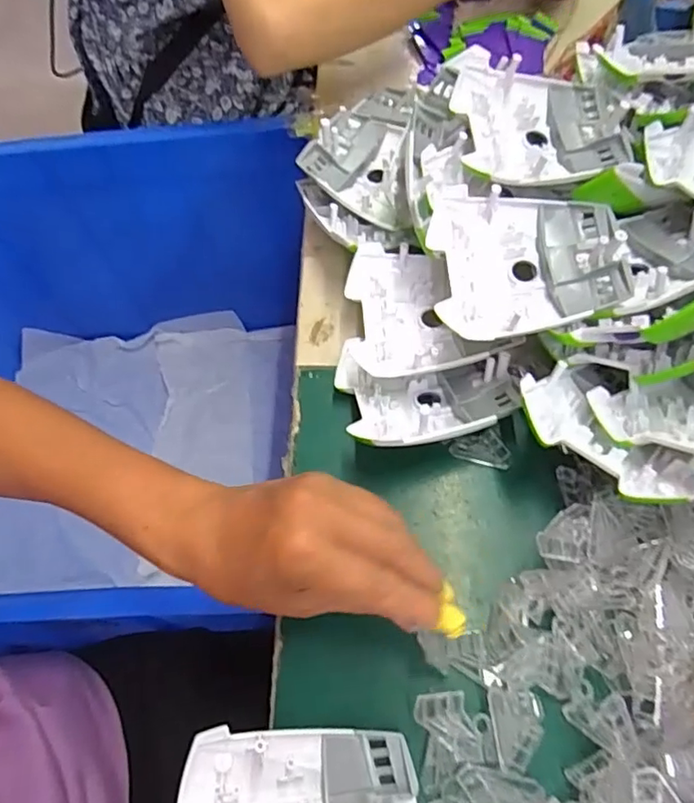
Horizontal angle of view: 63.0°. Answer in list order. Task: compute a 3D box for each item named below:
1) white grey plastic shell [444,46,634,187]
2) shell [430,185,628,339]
[{"bbox_3d":[0.127,-0.185,0.368,0.105,0.025,0.106,-5,63,1],"label":"white grey plastic shell"},{"bbox_3d":[0.106,-0.080,0.336,0.113,0.031,0.091,7,64,7],"label":"shell"}]

